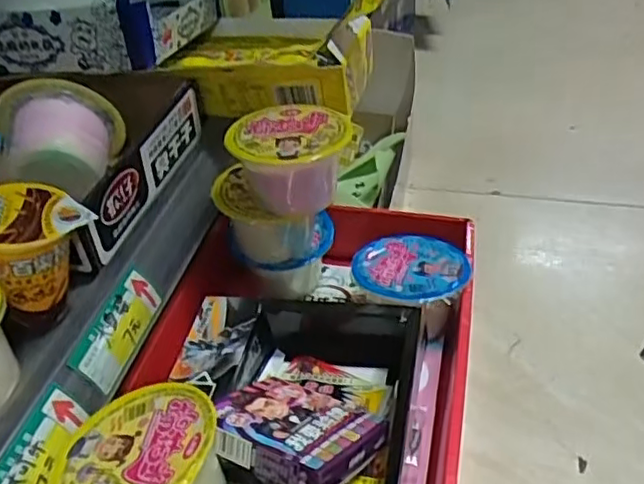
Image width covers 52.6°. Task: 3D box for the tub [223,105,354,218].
[{"bbox_3d":[-0.024,-0.058,0.508,0.091,0.067,0.093,5,42,12],"label":"tub"}]

